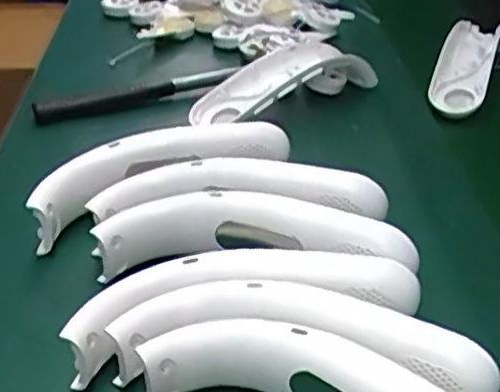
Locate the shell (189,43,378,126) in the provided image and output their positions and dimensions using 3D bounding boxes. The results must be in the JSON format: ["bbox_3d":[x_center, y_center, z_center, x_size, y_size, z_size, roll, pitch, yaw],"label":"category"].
[{"bbox_3d":[0.028,-0.099,0.650,0.177,0.043,0.073,-23,41,-28],"label":"shell"}]

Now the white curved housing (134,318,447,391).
[{"bbox_3d":[0.042,0.104,0.348,0.200,0.051,0.047,13,38,18],"label":"white curved housing"}]

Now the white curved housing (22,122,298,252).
[{"bbox_3d":[-0.062,-0.019,0.516,0.197,0.037,0.054,-13,37,-16],"label":"white curved housing"}]

